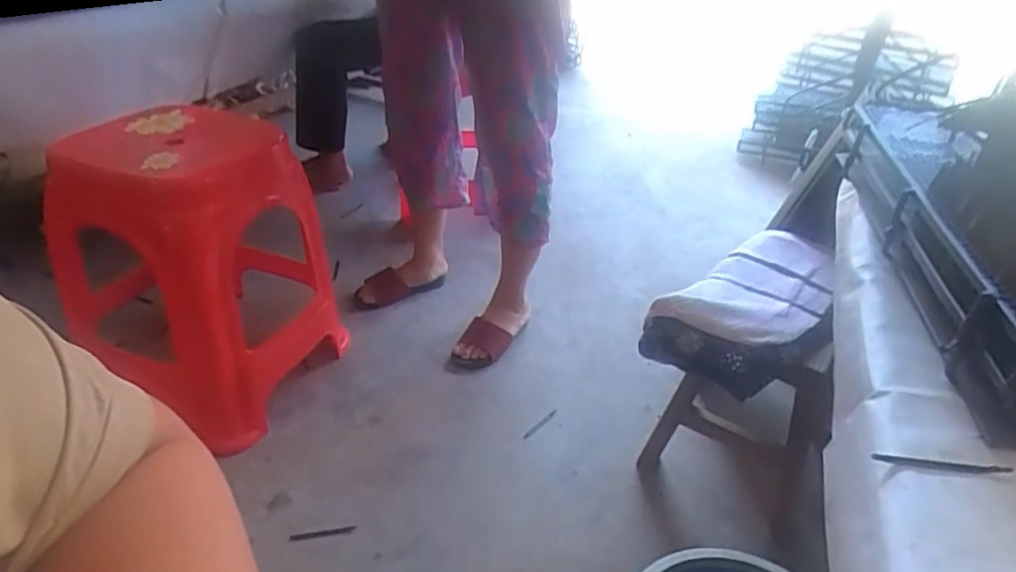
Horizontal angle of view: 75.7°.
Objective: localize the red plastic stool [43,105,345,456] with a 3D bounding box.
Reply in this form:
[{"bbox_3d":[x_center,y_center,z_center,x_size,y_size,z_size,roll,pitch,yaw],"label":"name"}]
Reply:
[{"bbox_3d":[-0.492,-0.030,1.120,0.313,0.476,0.356,13,34,14],"label":"red plastic stool"}]

